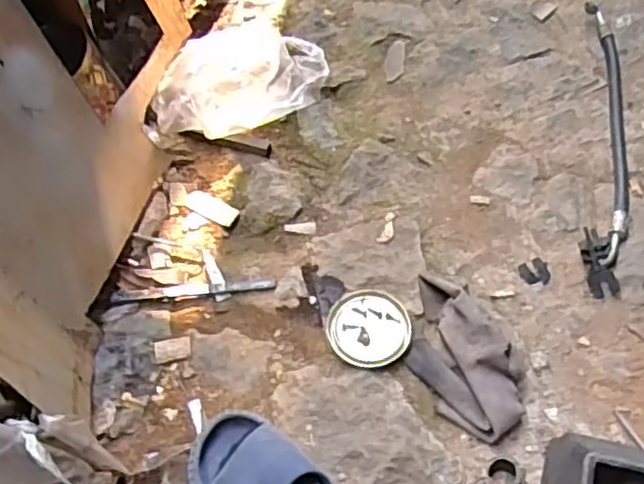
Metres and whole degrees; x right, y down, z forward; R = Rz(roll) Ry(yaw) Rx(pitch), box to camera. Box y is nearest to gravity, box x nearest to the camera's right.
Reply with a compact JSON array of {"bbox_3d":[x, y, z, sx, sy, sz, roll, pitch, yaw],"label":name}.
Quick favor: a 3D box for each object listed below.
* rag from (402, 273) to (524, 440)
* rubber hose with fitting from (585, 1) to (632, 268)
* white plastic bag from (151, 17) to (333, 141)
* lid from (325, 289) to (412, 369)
[{"bbox_3d":[0.166,0.135,0.839,0.107,0.055,0.210,-27,61,-12],"label":"rag"},{"bbox_3d":[0.434,-0.177,1.028,0.052,0.025,0.489,6,60,7],"label":"rubber hose with fitting"},{"bbox_3d":[-0.125,-0.253,1.062,0.282,0.106,0.133,-26,61,-12],"label":"white plastic bag"},{"bbox_3d":[0.060,0.111,0.887,0.104,0.016,0.107,-2,59,3],"label":"lid"}]

